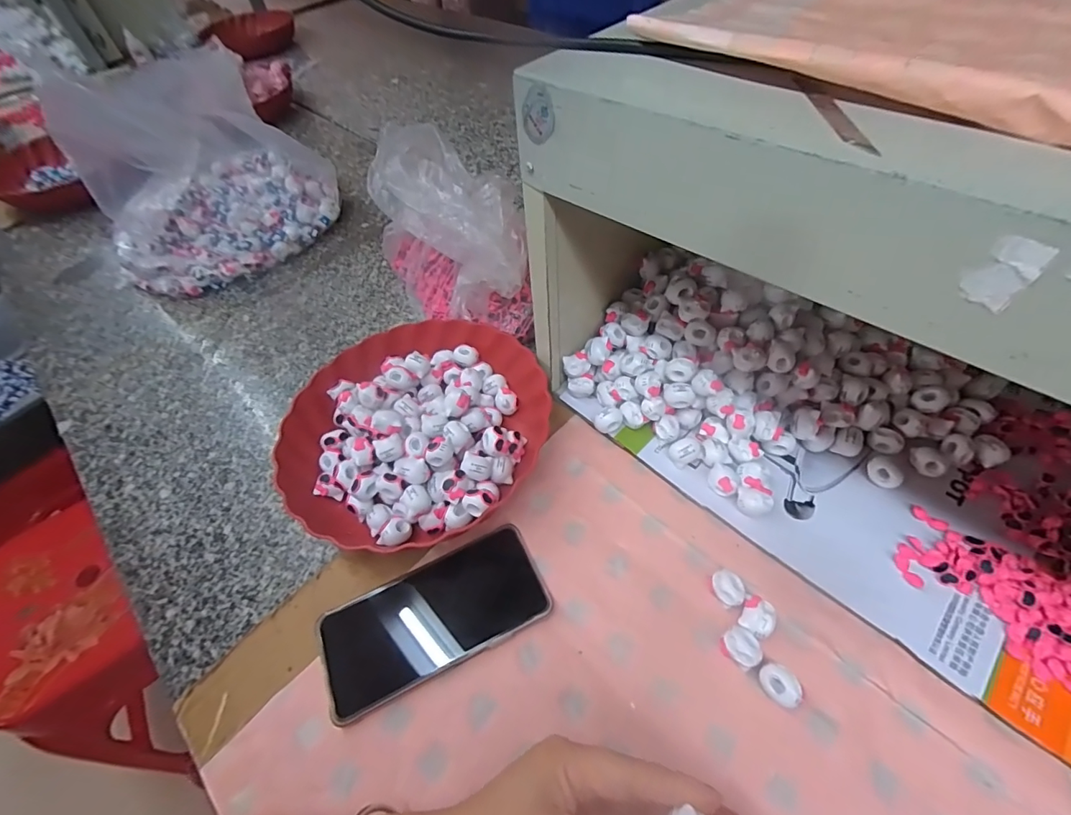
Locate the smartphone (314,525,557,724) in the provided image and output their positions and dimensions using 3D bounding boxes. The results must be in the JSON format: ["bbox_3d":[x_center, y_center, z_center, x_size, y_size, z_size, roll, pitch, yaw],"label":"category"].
[{"bbox_3d":[-0.075,0.153,0.344,0.164,0.012,0.078,-24,55,-12],"label":"smartphone"}]

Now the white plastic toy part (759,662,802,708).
[{"bbox_3d":[0.159,0.183,0.305,0.021,0.019,0.024,-34,58,-18],"label":"white plastic toy part"}]

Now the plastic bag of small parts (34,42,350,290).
[{"bbox_3d":[-0.413,-0.294,0.595,0.149,0.225,0.265,21,58,19],"label":"plastic bag of small parts"}]

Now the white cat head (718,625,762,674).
[{"bbox_3d":[0.140,0.163,0.316,0.024,0.018,0.020,36,65,27],"label":"white cat head"}]

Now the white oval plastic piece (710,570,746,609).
[{"bbox_3d":[0.140,0.132,0.338,0.019,0.016,0.024,-29,56,-15],"label":"white oval plastic piece"}]

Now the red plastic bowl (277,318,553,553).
[{"bbox_3d":[-0.110,0.014,0.435,0.221,0.050,0.234,-3,54,4],"label":"red plastic bowl"}]

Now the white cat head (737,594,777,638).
[{"bbox_3d":[0.156,0.148,0.326,0.020,0.014,0.026,26,60,22],"label":"white cat head"}]

